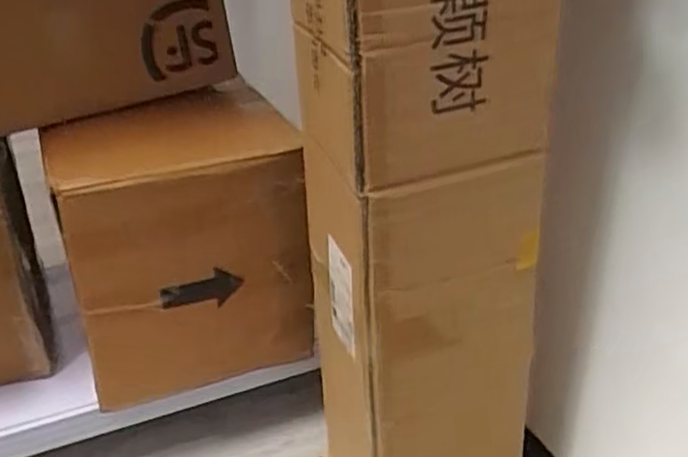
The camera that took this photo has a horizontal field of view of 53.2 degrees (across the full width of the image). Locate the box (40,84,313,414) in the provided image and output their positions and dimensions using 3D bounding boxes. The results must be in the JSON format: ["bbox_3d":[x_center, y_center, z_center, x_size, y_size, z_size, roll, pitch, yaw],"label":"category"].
[{"bbox_3d":[-0.213,0.024,0.936,0.291,0.345,0.173,-12,32,-20],"label":"box"}]

